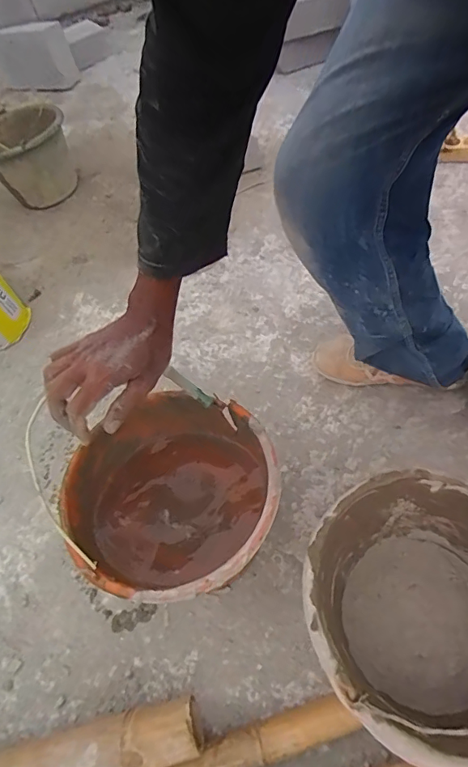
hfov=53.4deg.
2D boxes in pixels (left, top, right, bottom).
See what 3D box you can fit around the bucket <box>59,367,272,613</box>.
[{"bbox_3d":[-0.081,0.161,0.637,0.269,0.200,0.260,-2,57,3],"label":"bucket"}]

